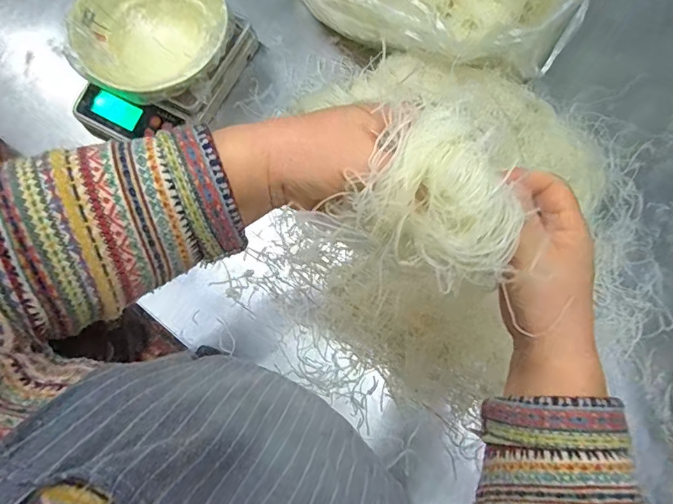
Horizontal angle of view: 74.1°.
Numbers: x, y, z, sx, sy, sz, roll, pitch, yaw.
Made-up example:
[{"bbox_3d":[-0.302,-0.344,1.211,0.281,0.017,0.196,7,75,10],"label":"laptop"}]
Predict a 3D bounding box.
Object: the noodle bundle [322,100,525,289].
[{"bbox_3d":[0.058,-0.027,0.240,0.088,0.042,0.070,36,80,8],"label":"noodle bundle"}]

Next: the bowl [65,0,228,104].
[{"bbox_3d":[-0.211,-0.251,0.518,0.167,0.057,0.163,0,77,0],"label":"bowl"}]

